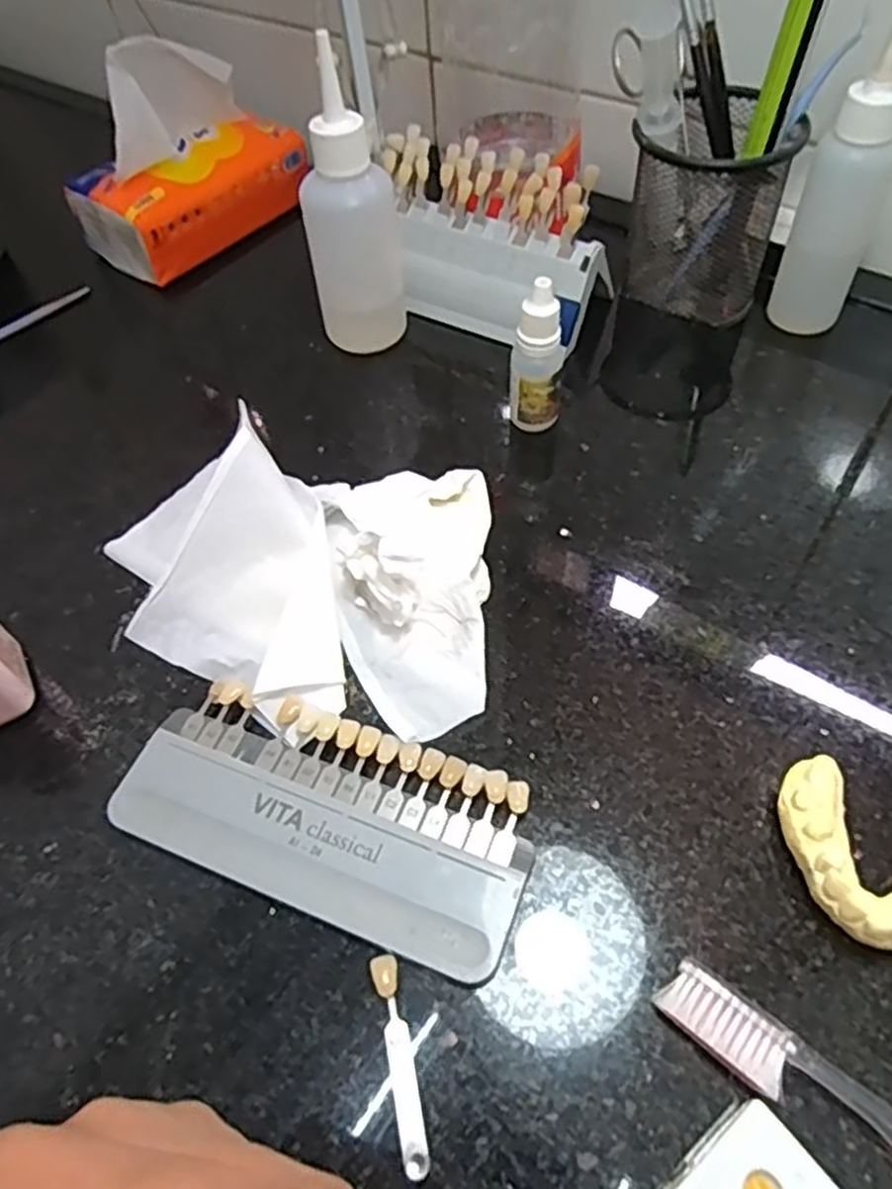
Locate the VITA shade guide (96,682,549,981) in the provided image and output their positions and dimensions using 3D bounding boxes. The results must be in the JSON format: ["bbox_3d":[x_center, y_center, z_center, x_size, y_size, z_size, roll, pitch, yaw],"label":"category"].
[{"bbox_3d":[-0.042,0.077,0.267,0.145,0.009,0.065,17,56,15],"label":"VITA shade guide"}]

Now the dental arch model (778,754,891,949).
[{"bbox_3d":[0.137,0.087,0.241,0.060,0.018,0.051,21,57,18],"label":"dental arch model"}]

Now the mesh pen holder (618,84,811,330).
[{"bbox_3d":[0.154,-0.222,0.433,0.075,0.097,0.076,27,59,22],"label":"mesh pen holder"}]

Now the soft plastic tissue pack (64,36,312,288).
[{"bbox_3d":[-0.207,-0.350,0.591,0.097,0.128,0.173,34,63,25],"label":"soft plastic tissue pack"}]

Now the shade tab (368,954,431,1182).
[{"bbox_3d":[-0.014,0.139,0.223,0.008,0.004,0.057,-13,53,-6],"label":"shade tab"}]

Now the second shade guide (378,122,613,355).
[{"bbox_3d":[0.022,-0.197,0.416,0.133,0.077,0.050,21,57,18],"label":"second shade guide"}]

